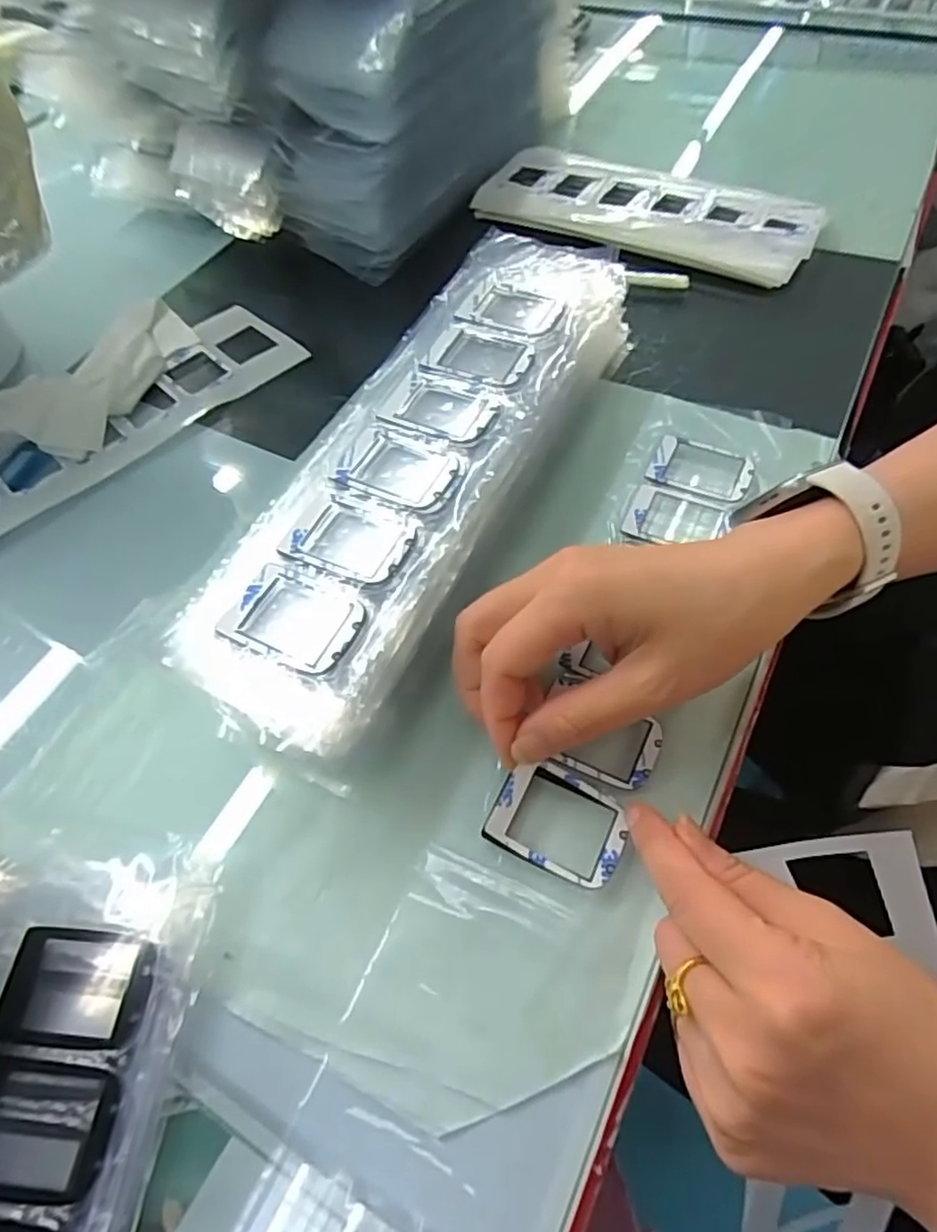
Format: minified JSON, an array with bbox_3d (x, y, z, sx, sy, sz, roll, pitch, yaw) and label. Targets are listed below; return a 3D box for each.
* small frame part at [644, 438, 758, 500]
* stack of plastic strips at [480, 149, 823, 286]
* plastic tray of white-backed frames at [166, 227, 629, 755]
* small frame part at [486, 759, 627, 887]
[{"bbox_3d":[0.124,-0.079,0.353,0.051,0.004,0.036,19,62,15],"label":"small frame part"},{"bbox_3d":[0.130,-0.299,0.485,0.235,0.013,0.098,24,63,18],"label":"stack of plastic strips"},{"bbox_3d":[-0.012,-0.071,0.326,0.099,0.058,0.312,18,62,15],"label":"plastic tray of white-backed frames"},{"bbox_3d":[0.035,0.078,0.255,0.051,0.006,0.038,26,70,1],"label":"small frame part"}]

